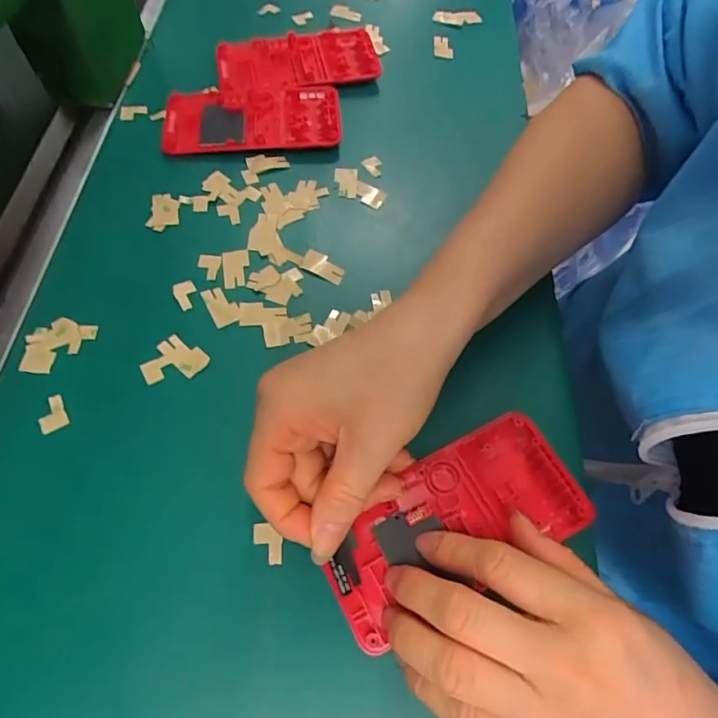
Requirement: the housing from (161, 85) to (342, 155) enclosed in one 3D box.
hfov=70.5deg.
[{"bbox_3d":[-0.077,-0.176,0.367,0.123,0.014,0.065,-5,61,-5],"label":"housing"}]

